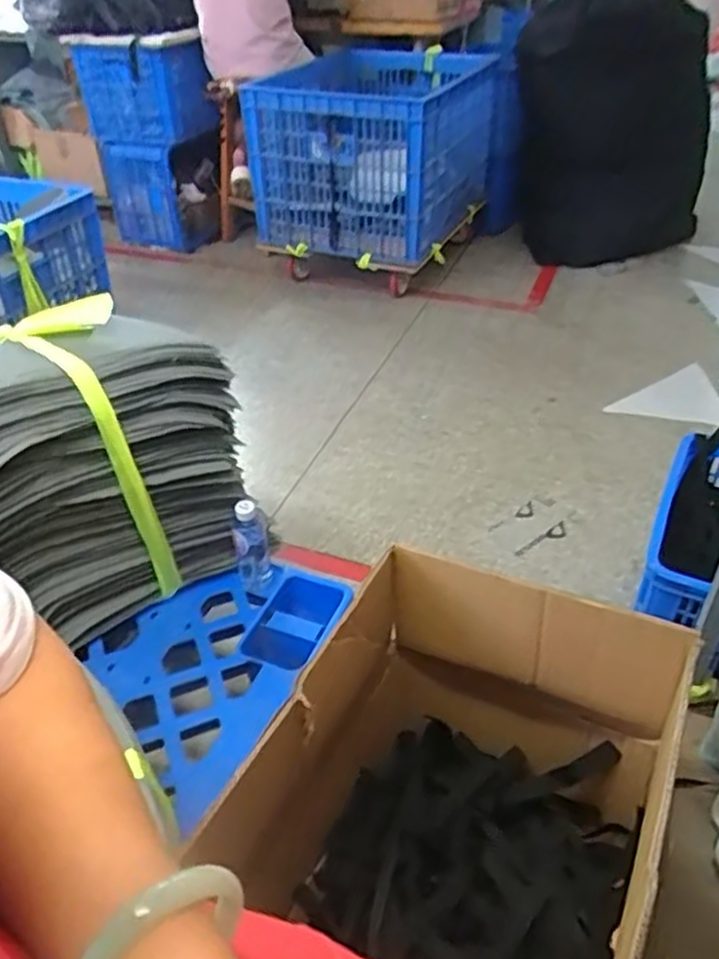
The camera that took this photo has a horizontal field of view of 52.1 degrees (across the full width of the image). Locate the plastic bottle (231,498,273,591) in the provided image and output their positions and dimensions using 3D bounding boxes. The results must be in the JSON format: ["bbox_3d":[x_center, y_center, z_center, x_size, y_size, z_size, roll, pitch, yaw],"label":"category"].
[{"bbox_3d":[-0.183,0.109,1.256,0.056,0.177,0.054,-13,40,-15],"label":"plastic bottle"}]

